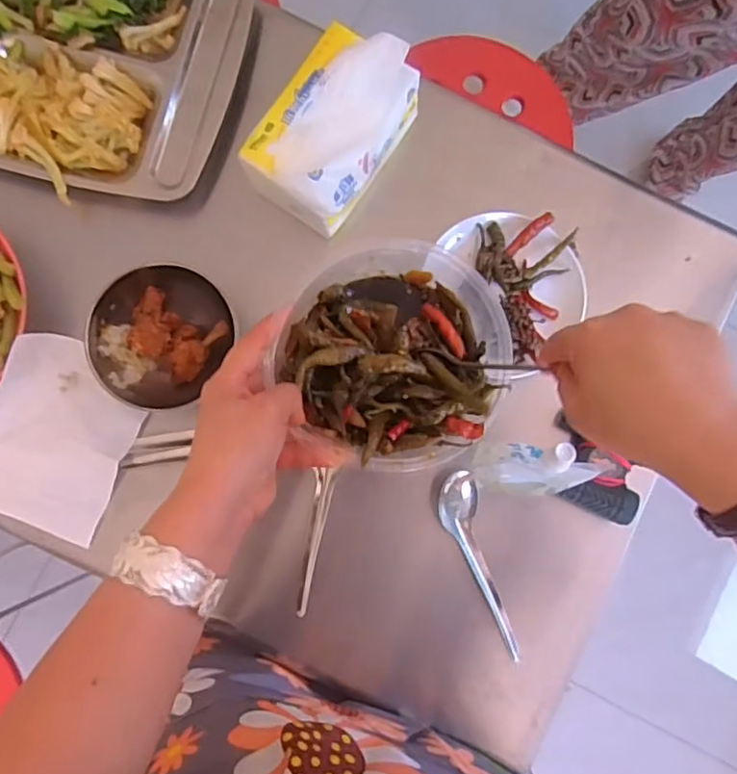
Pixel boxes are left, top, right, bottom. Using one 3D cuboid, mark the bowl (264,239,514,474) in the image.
[{"bbox_3d":[0.025,-0.028,0.451,0.156,0.056,0.159,0,86,-1],"label":"bowl"}]

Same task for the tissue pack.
[{"bbox_3d":[-0.031,-0.220,0.540,0.096,0.069,0.148,32,86,1],"label":"tissue pack"}]

